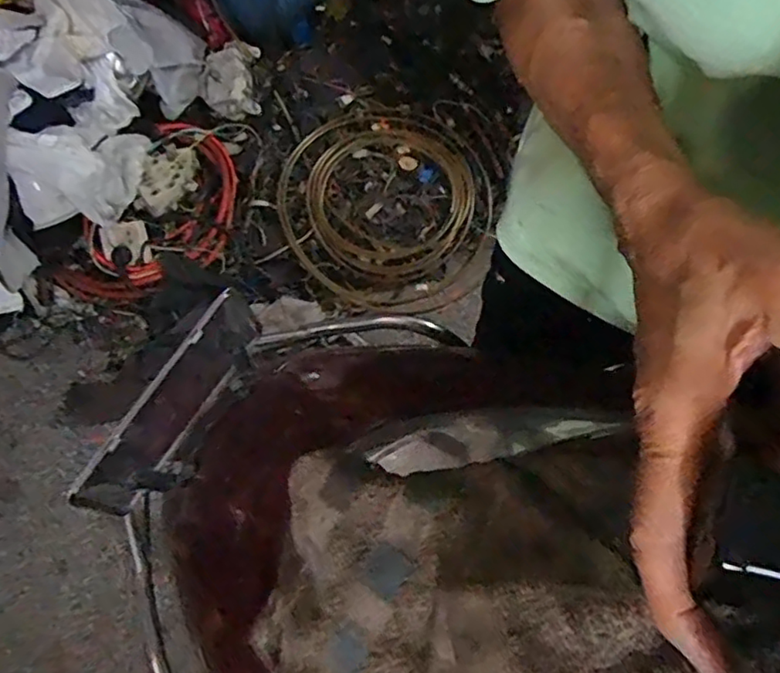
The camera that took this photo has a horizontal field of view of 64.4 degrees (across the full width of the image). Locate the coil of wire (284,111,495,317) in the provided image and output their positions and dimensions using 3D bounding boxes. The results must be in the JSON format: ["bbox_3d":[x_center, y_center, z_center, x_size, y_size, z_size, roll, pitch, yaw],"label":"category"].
[{"bbox_3d":[-0.006,-0.273,1.292,0.429,0.037,0.455,1,81,-6],"label":"coil of wire"}]

